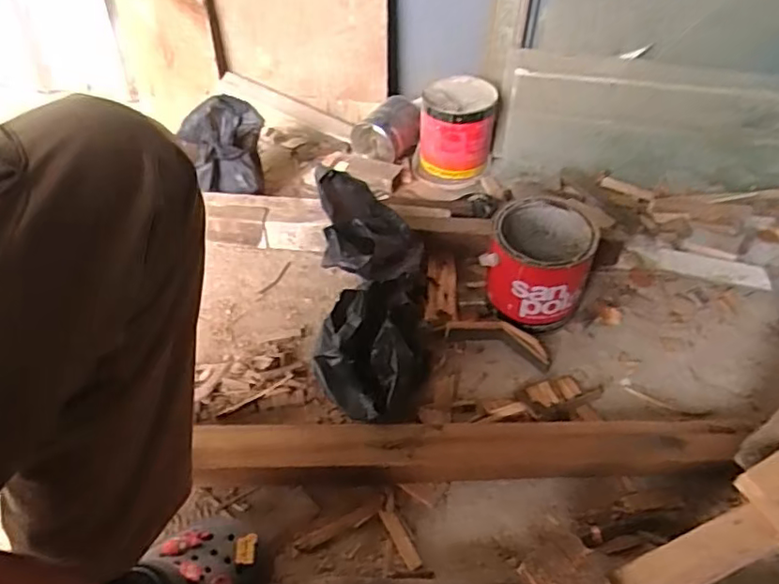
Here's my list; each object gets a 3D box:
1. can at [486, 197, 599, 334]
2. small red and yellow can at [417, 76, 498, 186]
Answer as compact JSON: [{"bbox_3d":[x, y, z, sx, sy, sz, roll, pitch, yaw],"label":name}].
[{"bbox_3d":[0.229,-0.038,0.919,0.147,0.158,0.151,9,44,8],"label":"can"},{"bbox_3d":[0.138,-0.334,1.236,0.154,0.166,0.150,8,44,7],"label":"small red and yellow can"}]

